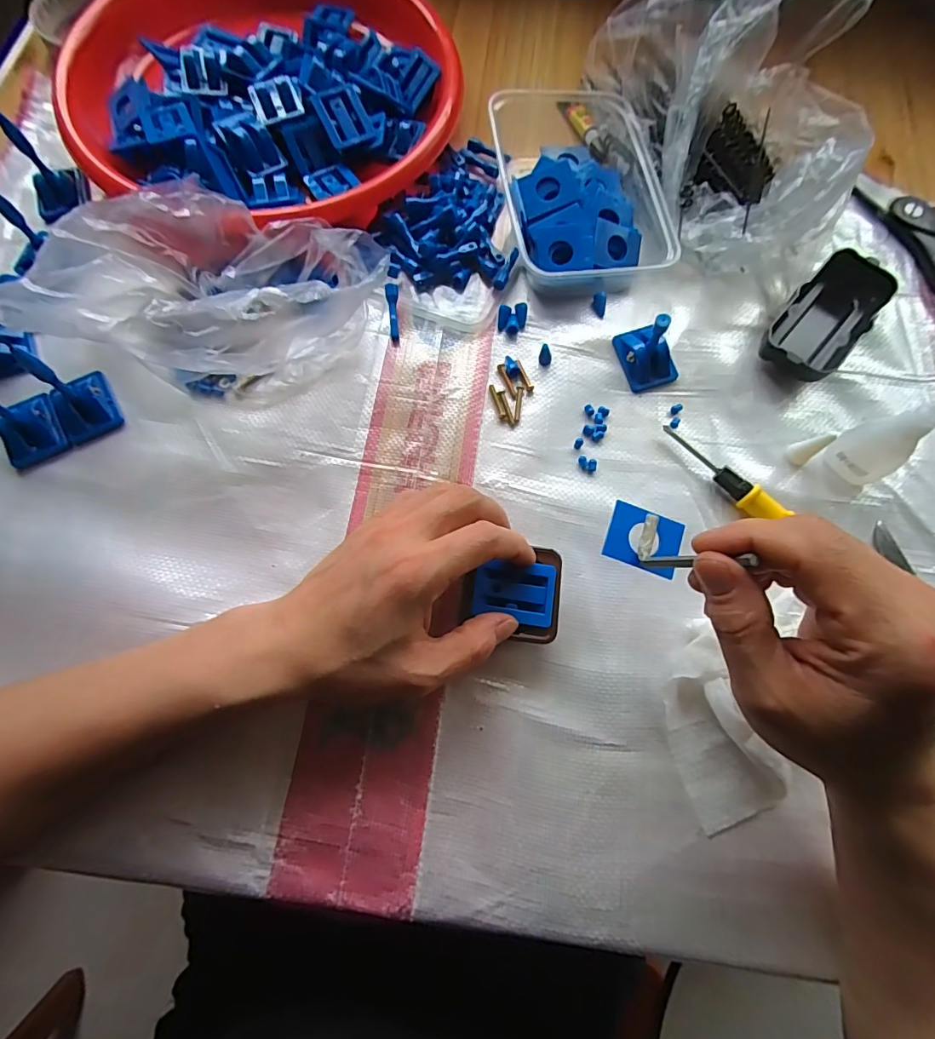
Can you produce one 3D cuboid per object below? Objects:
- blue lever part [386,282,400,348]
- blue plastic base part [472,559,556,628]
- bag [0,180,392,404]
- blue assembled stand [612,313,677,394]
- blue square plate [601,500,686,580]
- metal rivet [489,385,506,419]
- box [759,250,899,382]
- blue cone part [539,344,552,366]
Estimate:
[{"bbox_3d":[-0.053,-0.148,0.346,0.009,0.005,0.045,-4,91,-3],"label":"blue lever part"},{"bbox_3d":[0.026,0.040,0.269,0.044,0.005,0.034,8,73,0],"label":"blue plastic base part"},{"bbox_3d":[-0.156,-0.142,0.307,0.193,0.076,0.127,16,73,3],"label":"bag"},{"bbox_3d":[0.125,-0.120,0.326,0.033,0.044,0.045,-20,75,-8],"label":"blue assembled stand"},{"bbox_3d":[0.094,0.011,0.256,0.038,0.004,0.032,20,79,9],"label":"blue square plate"},{"bbox_3d":[0.021,-0.082,0.332,0.004,0.004,0.027,-17,74,-7],"label":"metal rivet"},{"bbox_3d":[0.254,-0.143,0.341,0.052,0.027,0.100,39,75,9],"label":"box"},{"bbox_3d":[0.056,-0.116,0.338,0.009,0.014,0.009,1,73,-2],"label":"blue cone part"}]

